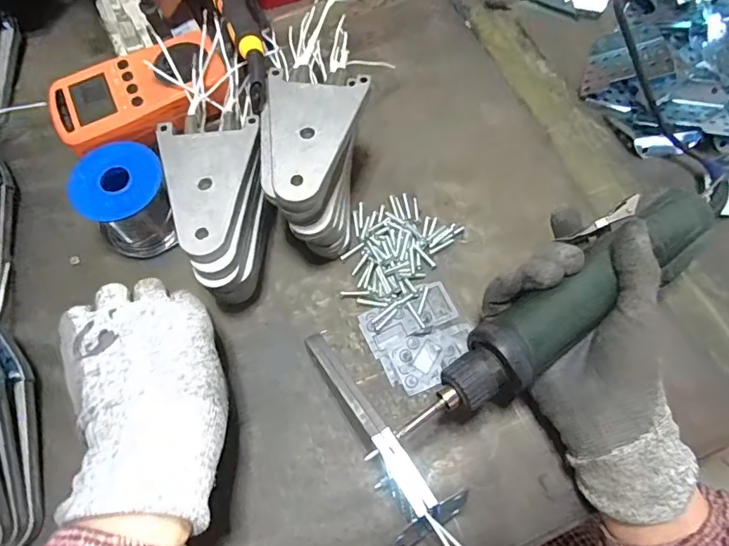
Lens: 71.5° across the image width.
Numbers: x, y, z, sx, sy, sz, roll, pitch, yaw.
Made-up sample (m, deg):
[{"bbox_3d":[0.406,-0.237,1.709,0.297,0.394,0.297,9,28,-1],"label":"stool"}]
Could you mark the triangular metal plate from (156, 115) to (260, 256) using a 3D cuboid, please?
[{"bbox_3d":[-0.102,-0.058,0.326,0.064,0.005,0.097,-4,67,-1],"label":"triangular metal plate"}]

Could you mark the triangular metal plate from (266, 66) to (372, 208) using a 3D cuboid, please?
[{"bbox_3d":[-0.037,-0.089,0.323,0.064,0.008,0.100,7,67,4],"label":"triangular metal plate"}]

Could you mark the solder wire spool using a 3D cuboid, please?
[{"bbox_3d":[-0.174,-0.054,0.378,0.063,0.063,0.057,-29,69,-11],"label":"solder wire spool"}]

